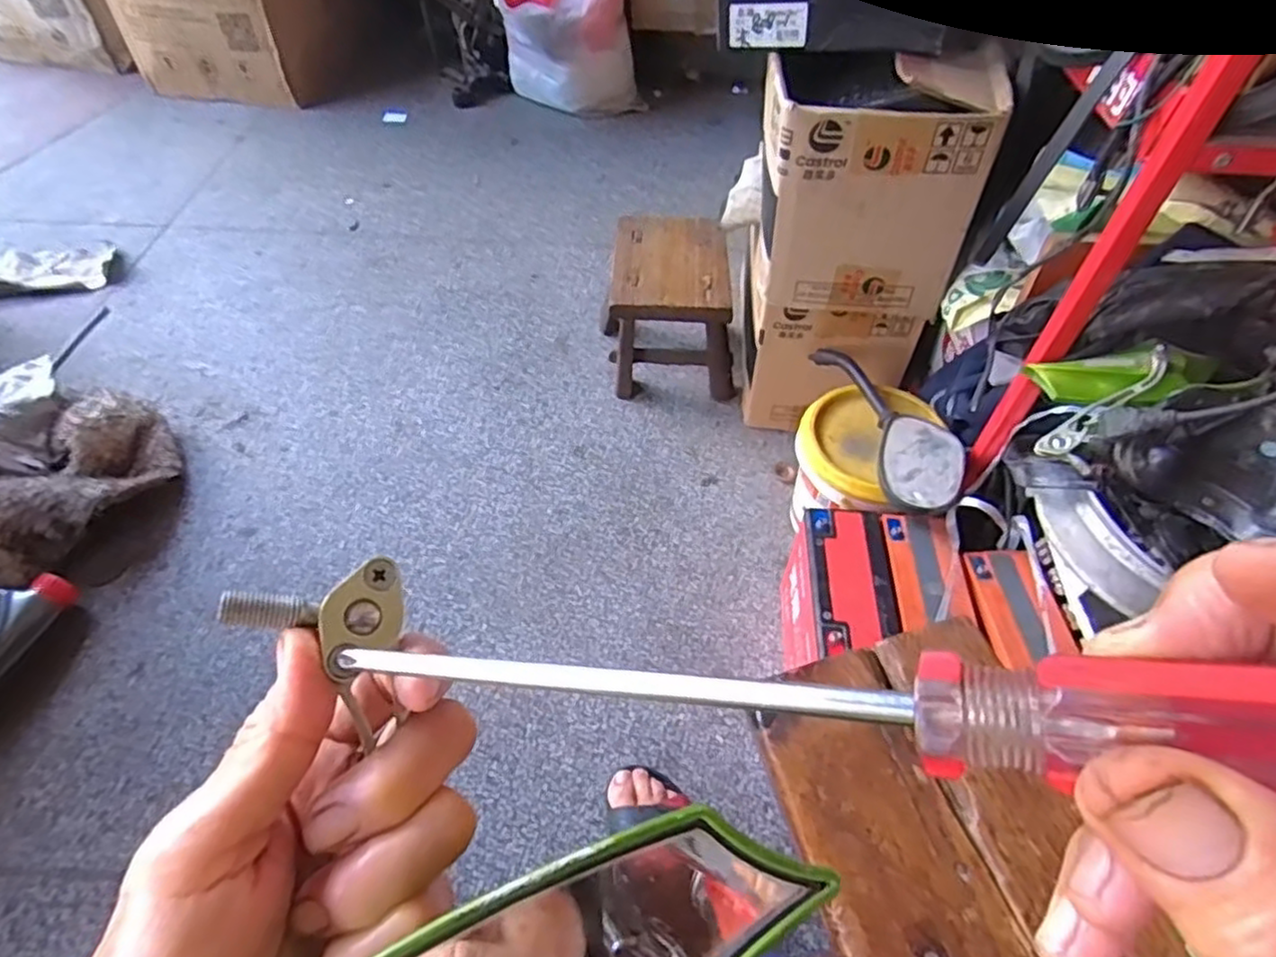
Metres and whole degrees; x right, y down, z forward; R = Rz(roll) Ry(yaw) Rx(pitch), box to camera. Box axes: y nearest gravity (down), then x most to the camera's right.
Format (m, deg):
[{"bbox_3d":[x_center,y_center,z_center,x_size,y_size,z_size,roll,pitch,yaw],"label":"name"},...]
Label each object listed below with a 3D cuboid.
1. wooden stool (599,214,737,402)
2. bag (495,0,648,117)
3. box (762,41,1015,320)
[{"bbox_3d":[0.046,-0.261,1.066,0.178,0.193,0.231,-4,52,-4],"label":"wooden stool"},{"bbox_3d":[-0.173,-1.047,1.584,0.314,0.336,0.230,-13,53,-13],"label":"bag"},{"bbox_3d":[0.247,-0.333,0.768,0.227,0.229,0.163,10,52,5],"label":"box"}]

